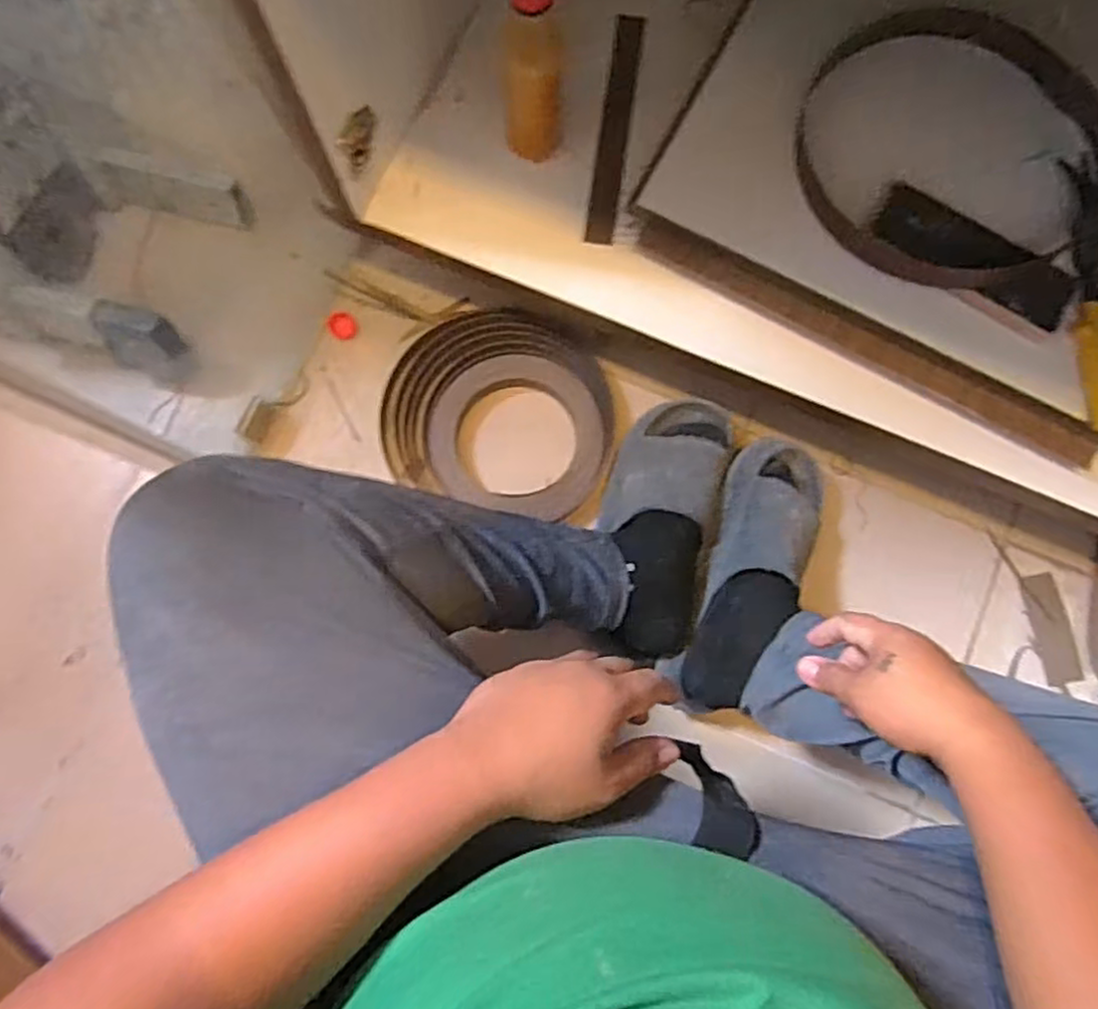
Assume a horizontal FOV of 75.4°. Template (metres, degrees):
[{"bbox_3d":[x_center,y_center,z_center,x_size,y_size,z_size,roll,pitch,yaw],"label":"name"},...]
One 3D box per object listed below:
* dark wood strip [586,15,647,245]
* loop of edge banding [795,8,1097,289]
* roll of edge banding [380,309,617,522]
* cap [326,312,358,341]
[{"bbox_3d":[0.065,-0.367,0.686,0.029,0.005,0.248,8,81,2],"label":"dark wood strip"},{"bbox_3d":[0.343,-0.315,0.614,0.239,0.044,0.260,0,81,0],"label":"loop of edge banding"},{"bbox_3d":[-0.051,-0.097,0.745,0.240,0.050,0.195,15,81,3],"label":"roll of edge banding"},{"bbox_3d":[-0.231,-0.200,0.799,0.031,0.013,0.030,0,81,0],"label":"cap"}]

